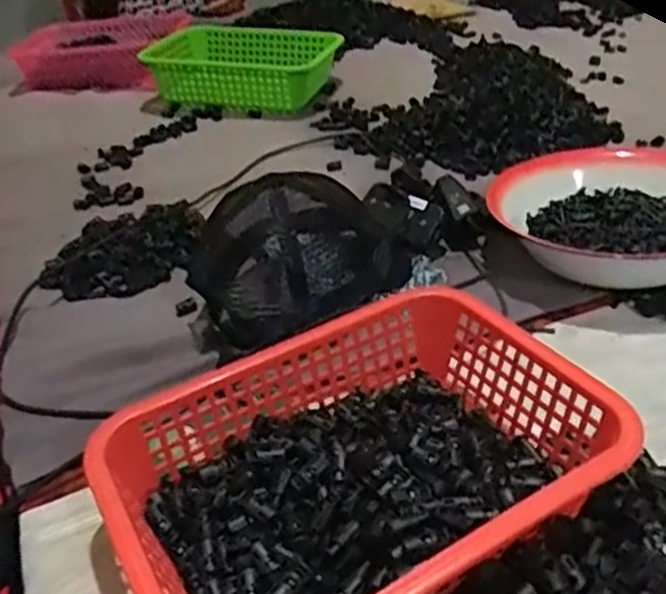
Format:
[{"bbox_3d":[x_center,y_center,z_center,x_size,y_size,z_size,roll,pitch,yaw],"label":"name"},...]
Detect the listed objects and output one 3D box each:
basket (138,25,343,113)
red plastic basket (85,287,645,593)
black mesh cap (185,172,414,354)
[{"bbox_3d":[-0.148,-0.391,1.246,0.315,0.083,0.215,9,37,19],"label":"basket"},{"bbox_3d":[0.018,0.118,0.483,0.299,0.086,0.217,-21,38,-22],"label":"red plastic basket"},{"bbox_3d":[-0.029,-0.050,0.701,0.230,0.118,0.139,-28,41,-30],"label":"black mesh cap"}]

